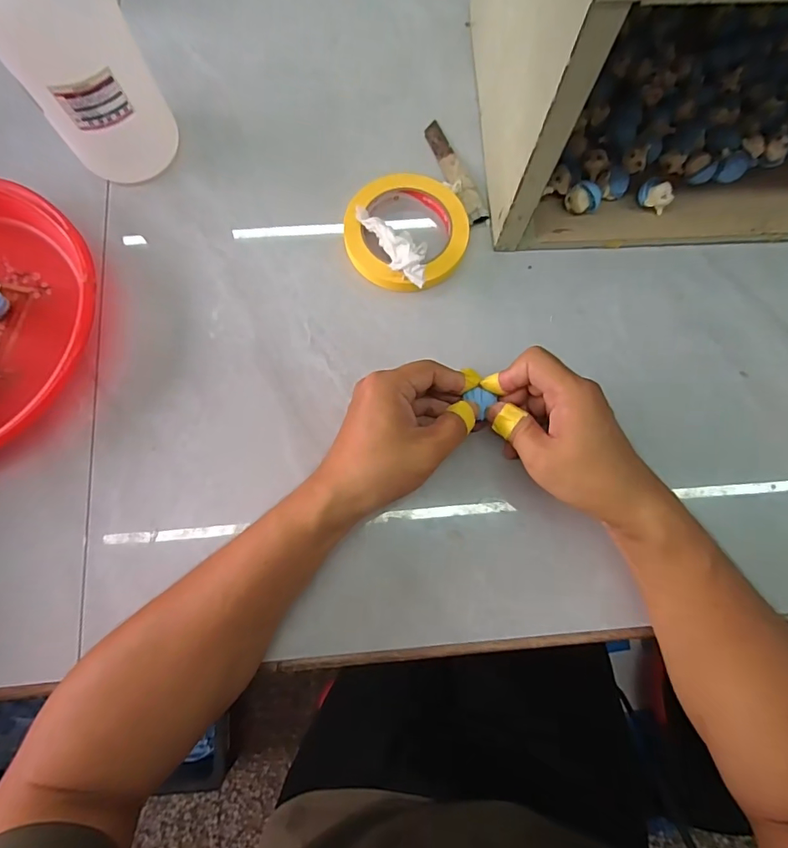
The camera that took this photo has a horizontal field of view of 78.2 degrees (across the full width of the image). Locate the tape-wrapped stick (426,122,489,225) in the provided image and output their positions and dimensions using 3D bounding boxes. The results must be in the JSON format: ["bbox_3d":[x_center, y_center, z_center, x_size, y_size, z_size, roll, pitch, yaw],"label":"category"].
[{"bbox_3d":[0.056,-0.239,0.456,0.022,0.009,0.117,-22,79,-6],"label":"tape-wrapped stick"}]

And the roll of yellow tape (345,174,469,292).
[{"bbox_3d":[0.011,-0.173,0.435,0.103,0.022,0.106,0,77,-1],"label":"roll of yellow tape"}]

